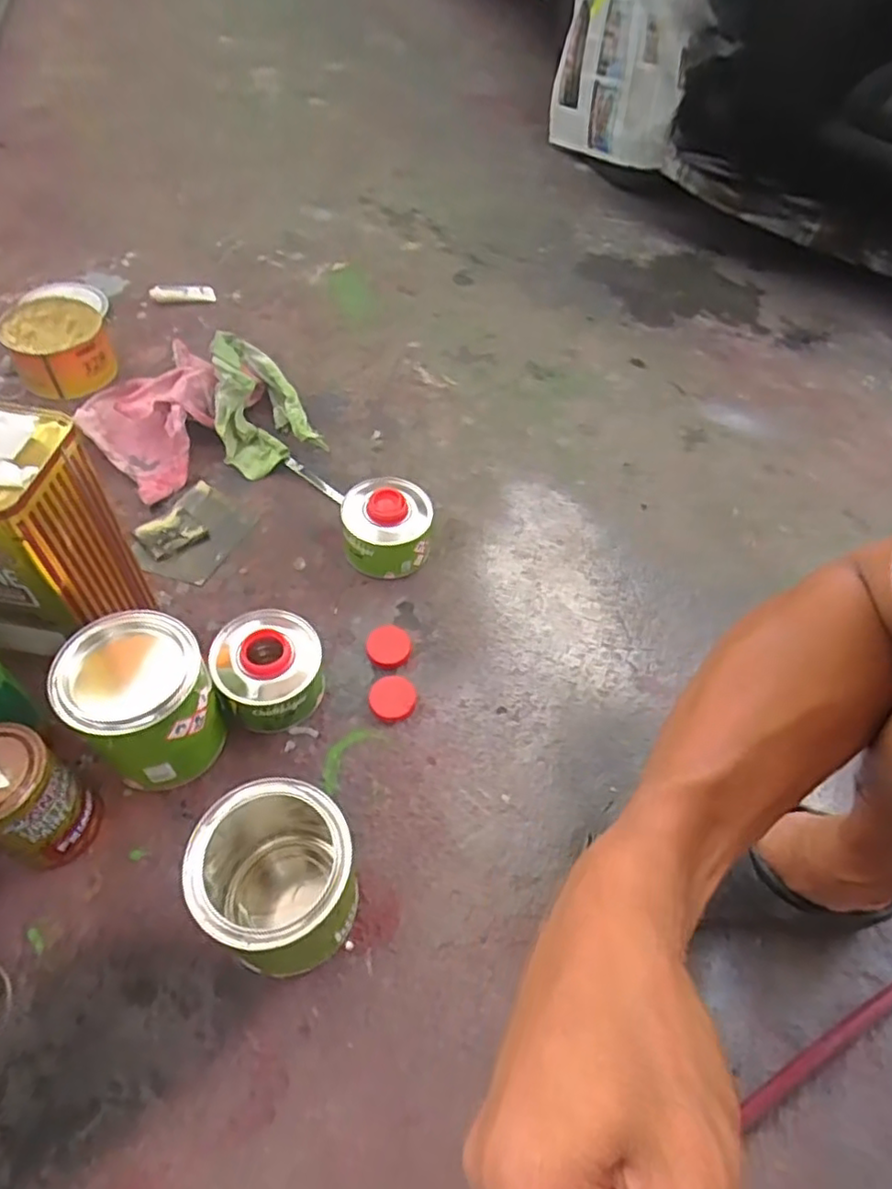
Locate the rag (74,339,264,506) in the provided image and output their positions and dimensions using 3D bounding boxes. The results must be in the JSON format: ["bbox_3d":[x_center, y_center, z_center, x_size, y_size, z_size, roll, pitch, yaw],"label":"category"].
[{"bbox_3d":[-0.379,-0.249,0.845,0.201,0.060,0.258,22,55,10],"label":"rag"}]

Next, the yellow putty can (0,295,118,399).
[{"bbox_3d":[-0.533,-0.336,0.902,0.130,0.083,0.136,-20,58,-19],"label":"yellow putty can"}]

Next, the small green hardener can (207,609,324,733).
[{"bbox_3d":[-0.174,0.072,0.627,0.106,0.068,0.107,3,54,-4],"label":"small green hardener can"}]

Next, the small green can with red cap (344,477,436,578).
[{"bbox_3d":[-0.067,-0.078,0.736,0.098,0.078,0.096,3,54,-4],"label":"small green can with red cap"}]

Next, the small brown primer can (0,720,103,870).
[{"bbox_3d":[-0.326,0.164,0.508,0.072,0.132,0.072,3,54,-4],"label":"small brown primer can"}]

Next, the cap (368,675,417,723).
[{"bbox_3d":[-0.053,0.104,0.650,0.045,0.016,0.048,3,54,-4],"label":"cap"}]

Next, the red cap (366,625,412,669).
[{"bbox_3d":[-0.060,0.055,0.683,0.046,0.010,0.051,4,54,-2],"label":"red cap"}]

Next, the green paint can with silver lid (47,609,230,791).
[{"bbox_3d":[-0.251,0.097,0.552,0.103,0.145,0.099,3,54,-4],"label":"green paint can with silver lid"}]

